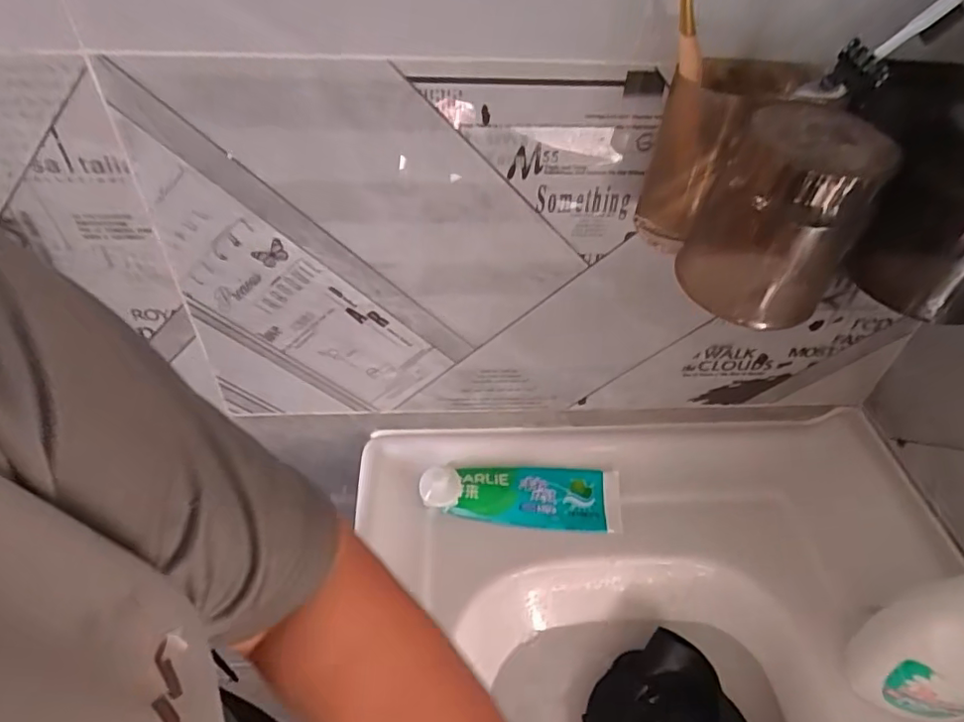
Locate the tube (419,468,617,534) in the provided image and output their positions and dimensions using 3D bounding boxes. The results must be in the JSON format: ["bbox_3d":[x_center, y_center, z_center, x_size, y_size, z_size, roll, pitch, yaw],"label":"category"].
[{"bbox_3d":[0.037,0.115,0.519,0.179,0.040,0.060,6,61,-5],"label":"tube"}]

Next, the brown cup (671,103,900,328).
[{"bbox_3d":[0.150,-0.066,0.311,0.076,0.115,0.066,22,47,19],"label":"brown cup"}]

